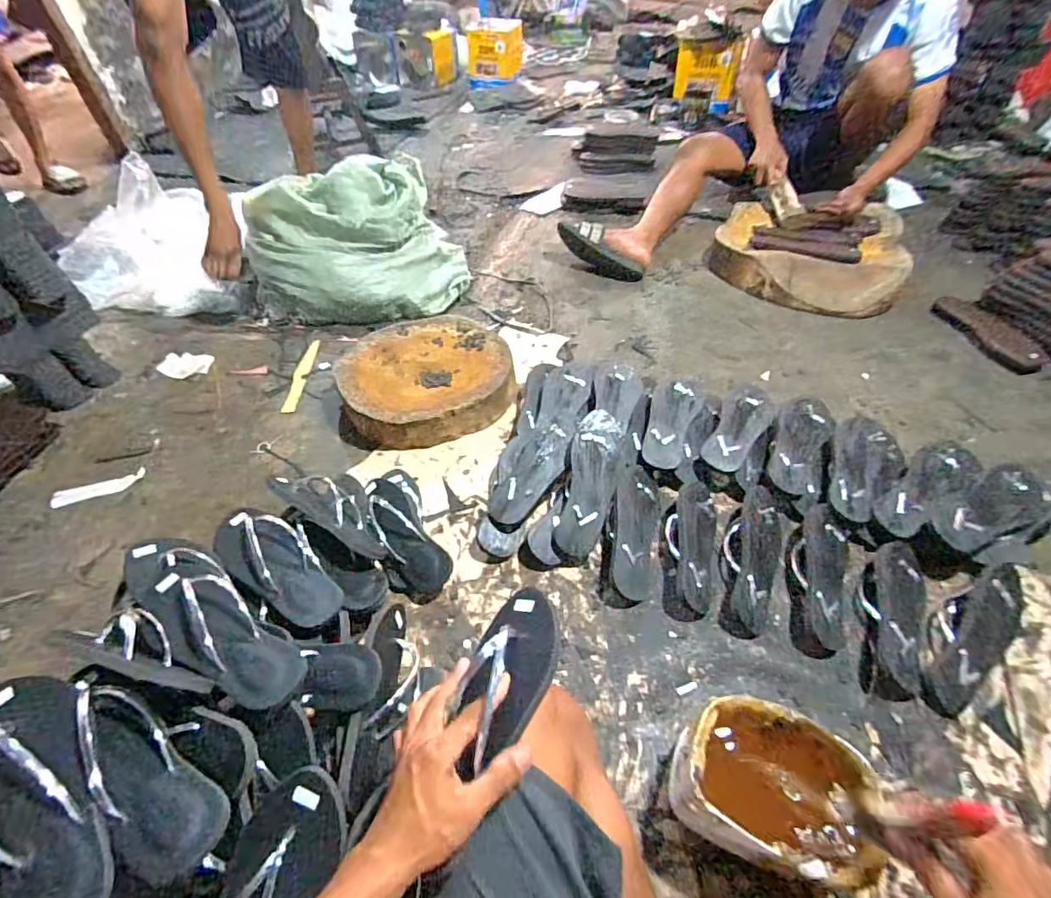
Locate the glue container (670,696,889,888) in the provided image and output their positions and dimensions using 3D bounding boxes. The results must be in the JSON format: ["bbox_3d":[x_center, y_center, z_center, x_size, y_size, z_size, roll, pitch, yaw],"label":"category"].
[{"bbox_3d":[0.271,0.388,0.598,0.181,0.144,0.139,17,53,17],"label":"glue container"}]

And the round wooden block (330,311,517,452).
[{"bbox_3d":[-0.217,-0.160,1.141,0.355,0.089,0.349,-2,50,2],"label":"round wooden block"}]

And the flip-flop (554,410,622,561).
[{"bbox_3d":[0.112,0.059,0.888,0.089,0.032,0.255,11,78,12],"label":"flip-flop"}]

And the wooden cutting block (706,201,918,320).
[{"bbox_3d":[0.758,-0.543,1.424,0.468,0.113,0.442,16,53,16],"label":"wooden cutting block"}]

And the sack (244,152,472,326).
[{"bbox_3d":[-0.488,-0.617,1.445,0.596,0.266,0.440,-11,50,-5],"label":"sack"}]

